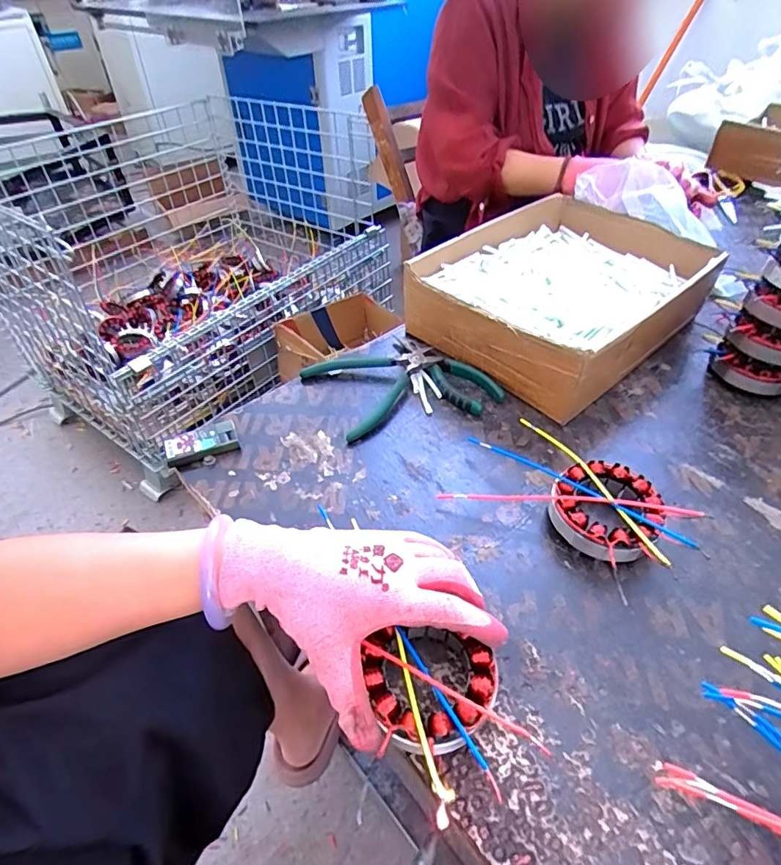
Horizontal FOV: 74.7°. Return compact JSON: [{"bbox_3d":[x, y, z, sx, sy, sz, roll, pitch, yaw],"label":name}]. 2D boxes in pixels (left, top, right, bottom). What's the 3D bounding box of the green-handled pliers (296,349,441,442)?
[{"bbox_3d":[-0.013,-0.061,0.560,0.138,0.015,0.114,-24,48,-21],"label":"green-handled pliers"}]

